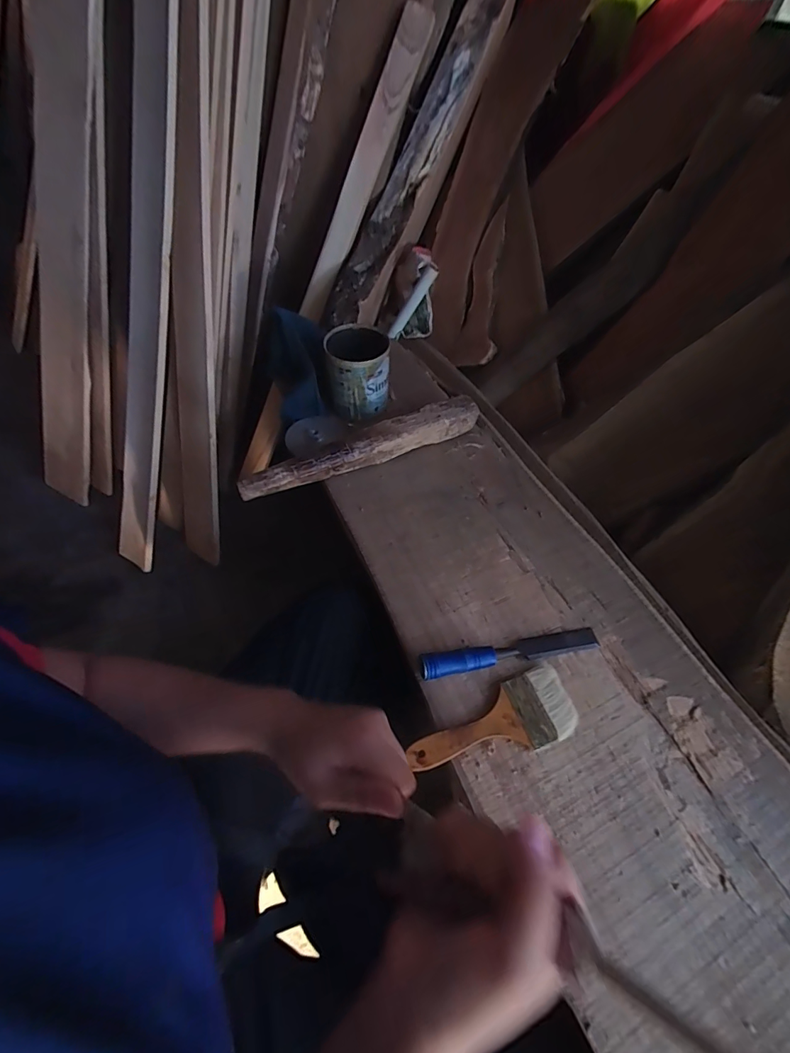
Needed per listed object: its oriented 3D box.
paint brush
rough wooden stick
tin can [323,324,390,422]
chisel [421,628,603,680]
[{"bbox_3d":[0.104,0.214,0.458,0.185,0.014,0.072,-16,58,-11],"label":"paint brush"},{"bbox_3d":[-0.049,-0.119,0.651,0.379,0.055,0.046,-20,59,-16],"label":"rough wooden stick"},{"bbox_3d":[-0.065,-0.254,0.699,0.097,0.109,0.111,-15,58,-12],"label":"tin can"},{"bbox_3d":[0.136,0.146,0.499,0.218,0.024,0.027,-10,57,-7],"label":"chisel"}]

